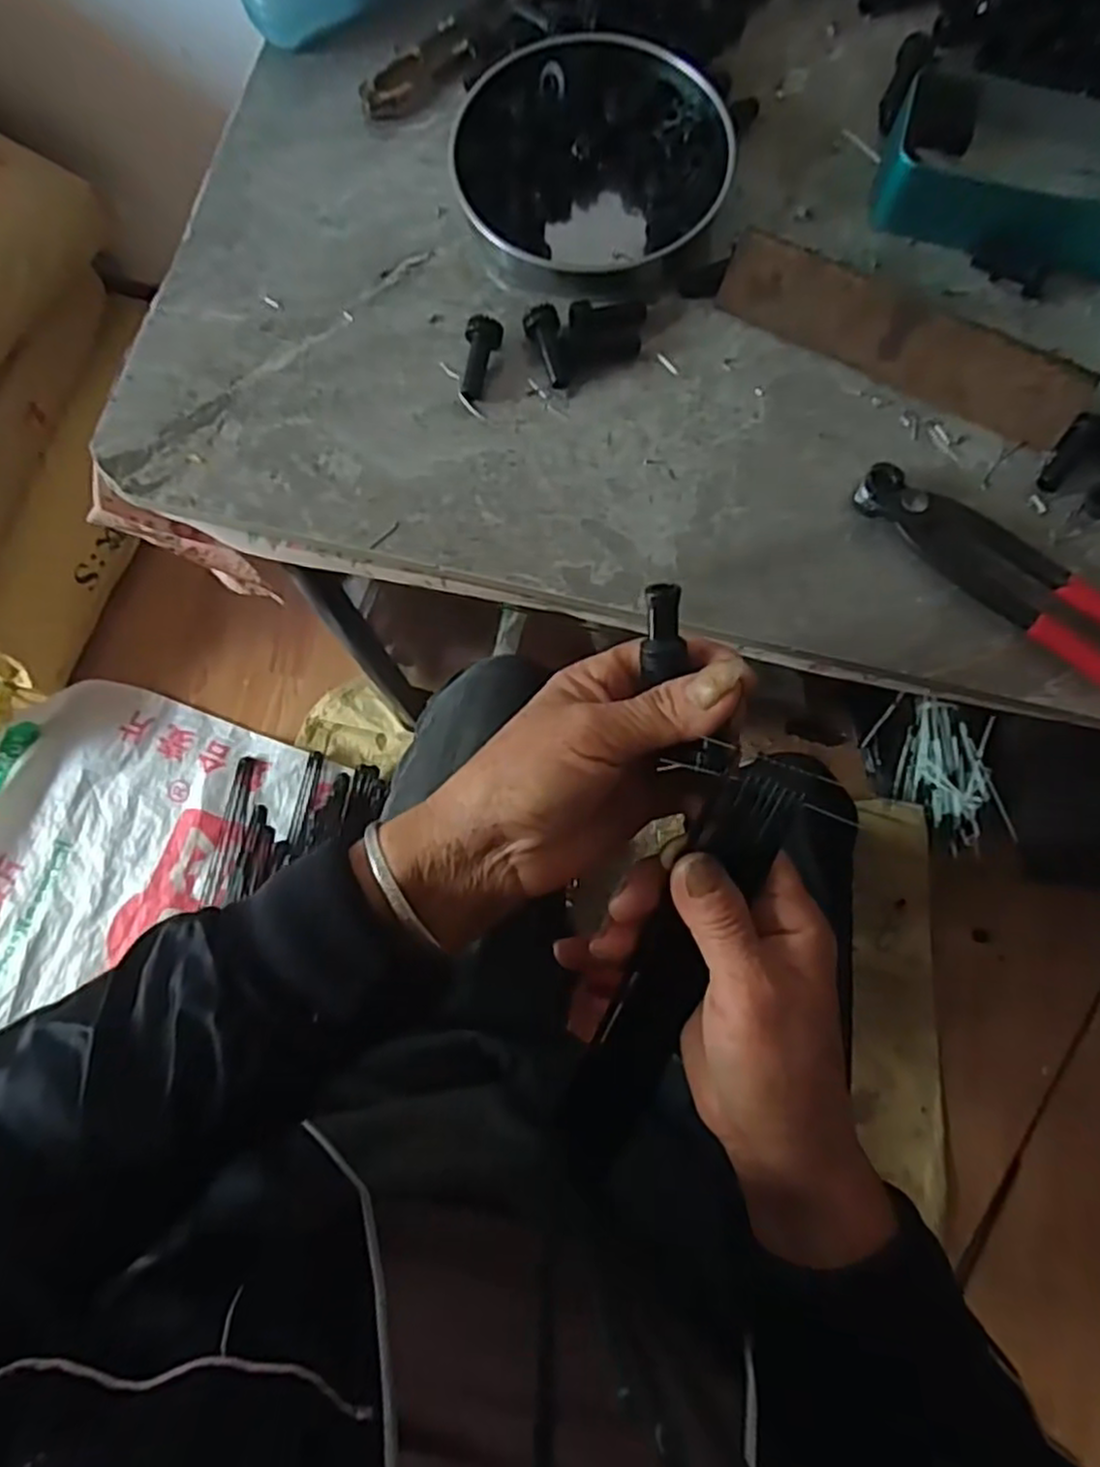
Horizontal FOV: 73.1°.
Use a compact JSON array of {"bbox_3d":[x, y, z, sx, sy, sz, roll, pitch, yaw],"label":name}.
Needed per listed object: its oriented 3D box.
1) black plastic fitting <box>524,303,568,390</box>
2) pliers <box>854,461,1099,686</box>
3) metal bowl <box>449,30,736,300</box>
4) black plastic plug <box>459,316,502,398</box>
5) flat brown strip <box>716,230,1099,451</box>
[{"bbox_3d":[-0.002,-0.190,0.366,0.018,0.014,0.038,-7,78,-2],"label":"black plastic fitting"},{"bbox_3d":[0.225,-0.060,0.338,0.195,0.016,0.035,37,80,7],"label":"pliers"},{"bbox_3d":[0.021,-0.287,0.378,0.133,0.023,0.129,0,78,0],"label":"metal bowl"},{"bbox_3d":[-0.034,-0.184,0.367,0.017,0.016,0.039,8,80,1],"label":"black plastic plug"},{"bbox_3d":[0.170,-0.191,0.362,0.179,0.035,0.006,27,39,5],"label":"flat brown strip"}]

